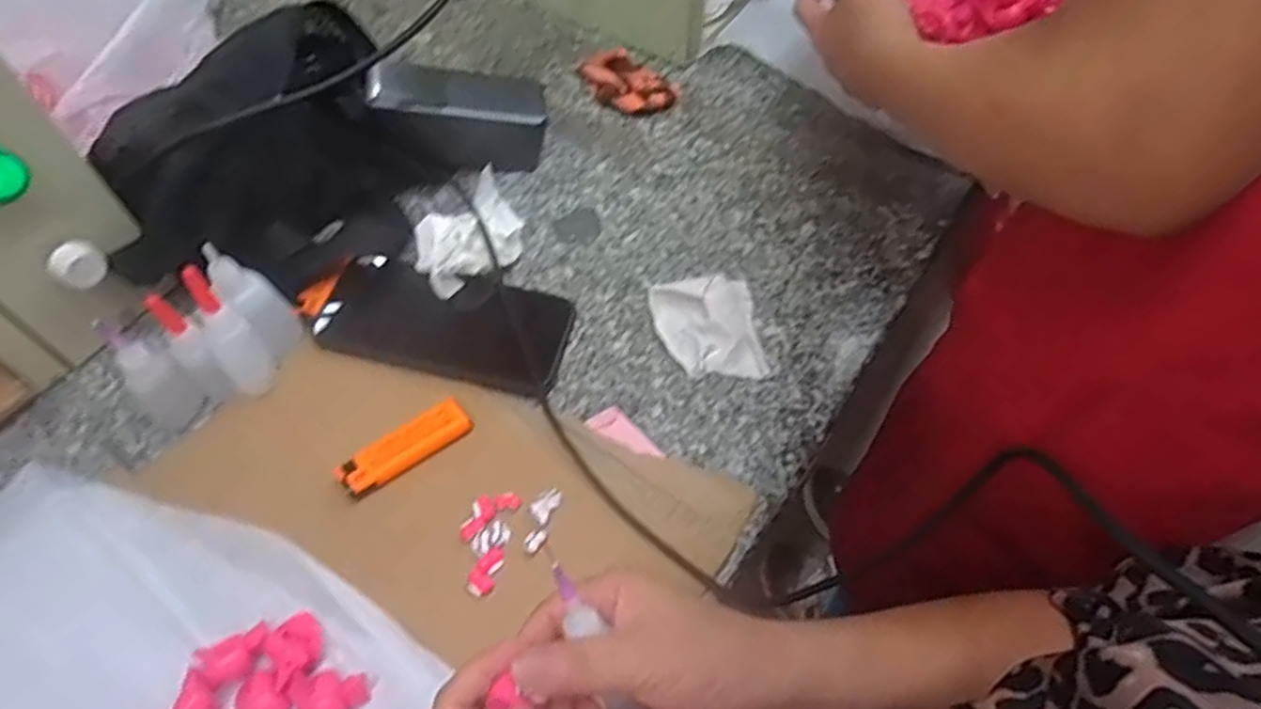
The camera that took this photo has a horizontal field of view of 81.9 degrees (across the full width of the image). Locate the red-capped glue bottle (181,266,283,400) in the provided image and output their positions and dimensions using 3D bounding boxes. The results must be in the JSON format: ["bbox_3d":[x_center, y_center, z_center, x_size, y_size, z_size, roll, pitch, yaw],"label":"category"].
[{"bbox_3d":[-0.237,-0.012,0.427,0.026,0.085,0.031,-38,66,-22],"label":"red-capped glue bottle"}]

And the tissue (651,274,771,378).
[{"bbox_3d":[0.053,-0.020,0.493,0.068,0.018,0.075,-6,58,-4],"label":"tissue"}]

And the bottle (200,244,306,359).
[{"bbox_3d":[-0.228,-0.034,0.442,0.029,0.081,0.027,-33,64,-19],"label":"bottle"}]

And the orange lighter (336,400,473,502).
[{"bbox_3d":[-0.133,0.055,0.430,0.078,0.011,0.026,-33,64,-19],"label":"orange lighter"}]

